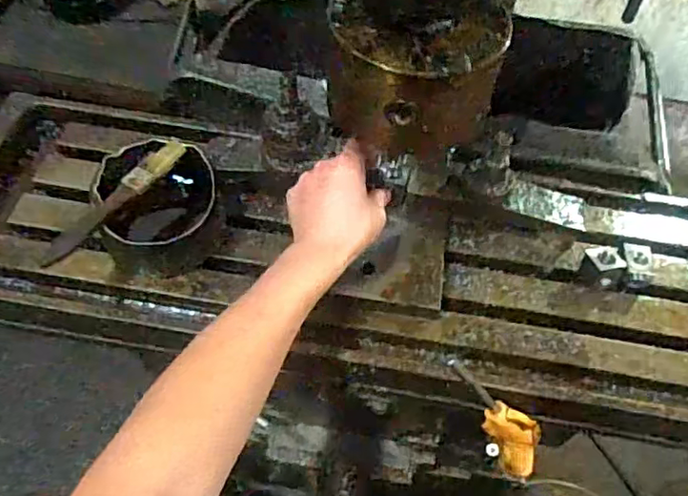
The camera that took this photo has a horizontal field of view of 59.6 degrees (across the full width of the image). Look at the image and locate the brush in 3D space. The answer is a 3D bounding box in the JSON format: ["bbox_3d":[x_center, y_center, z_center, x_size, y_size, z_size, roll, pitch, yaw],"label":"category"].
[{"bbox_3d":[-0.189,-0.041,0.495,0.021,0.023,0.144,35,60,18],"label":"brush"}]

